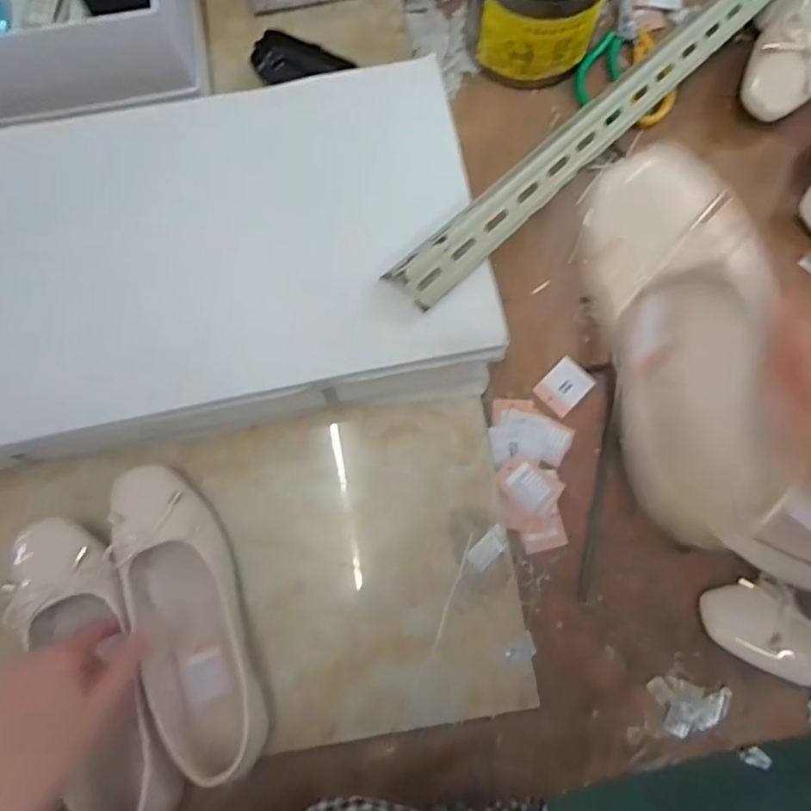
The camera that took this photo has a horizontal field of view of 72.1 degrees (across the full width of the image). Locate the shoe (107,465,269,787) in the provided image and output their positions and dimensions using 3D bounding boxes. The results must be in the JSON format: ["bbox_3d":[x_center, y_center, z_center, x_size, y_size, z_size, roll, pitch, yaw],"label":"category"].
[{"bbox_3d":[-0.175,0.165,0.445,0.079,0.064,0.235,-20,81,-3],"label":"shoe"}]

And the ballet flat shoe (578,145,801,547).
[{"bbox_3d":[0.177,-0.030,0.347,0.103,0.050,0.246,-19,103,-2],"label":"ballet flat shoe"}]

